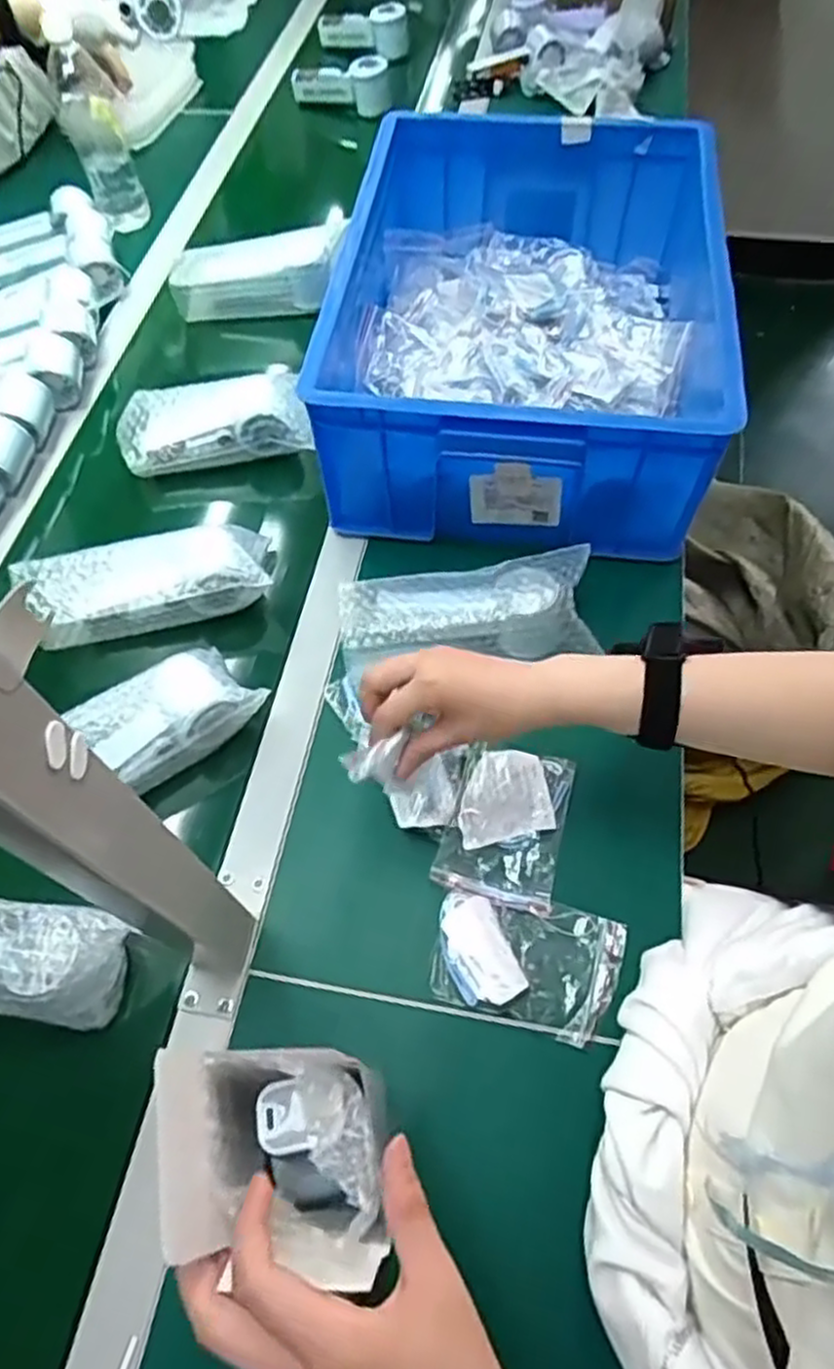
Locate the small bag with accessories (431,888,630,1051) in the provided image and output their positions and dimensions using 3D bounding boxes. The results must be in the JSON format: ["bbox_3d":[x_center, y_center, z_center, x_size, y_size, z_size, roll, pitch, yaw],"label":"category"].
[{"bbox_3d":[0.076,0.190,0.523,0.124,0.019,0.086,18,62,7],"label":"small bag with accessories"}]

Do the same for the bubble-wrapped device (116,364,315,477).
[{"bbox_3d":[-0.212,-0.264,0.771,0.193,0.059,0.087,-6,62,-6],"label":"bubble-wrapped device"}]

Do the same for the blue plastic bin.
[{"bbox_3d":[0.109,-0.357,0.743,0.370,0.167,0.442,9,61,2],"label":"blue plastic bin"}]

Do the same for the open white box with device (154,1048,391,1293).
[{"bbox_3d":[-0.061,0.206,0.322,0.093,0.053,0.085,0,61,-3],"label":"open white box with device"}]

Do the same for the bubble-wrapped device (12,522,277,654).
[{"bbox_3d":[-0.239,-0.086,0.670,0.217,0.064,0.071,-11,62,-9],"label":"bubble-wrapped device"}]

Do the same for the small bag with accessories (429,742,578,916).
[{"bbox_3d":[0.070,0.106,0.571,0.085,0.011,0.119,17,62,7],"label":"small bag with accessories"}]

